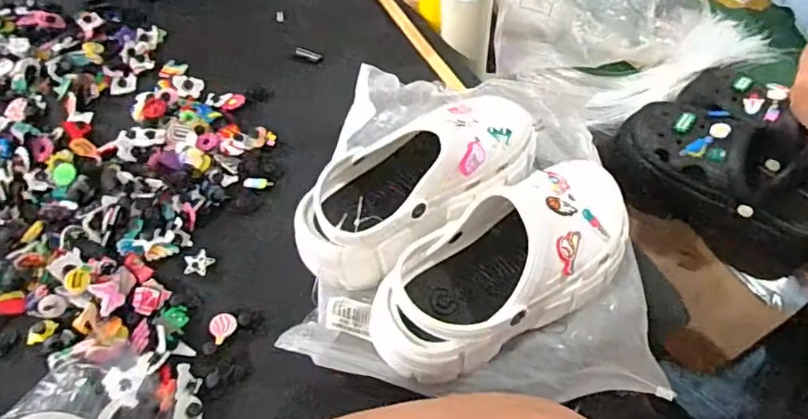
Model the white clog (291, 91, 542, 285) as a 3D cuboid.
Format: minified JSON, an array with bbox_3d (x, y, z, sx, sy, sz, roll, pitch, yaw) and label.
[{"bbox_3d":[0.018,-0.024,0.531,0.251,0.102,0.110,-33,62,-22],"label":"white clog"}]

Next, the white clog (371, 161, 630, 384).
[{"bbox_3d":[0.092,0.049,0.481,0.253,0.104,0.105,-30,61,-20],"label":"white clog"}]

